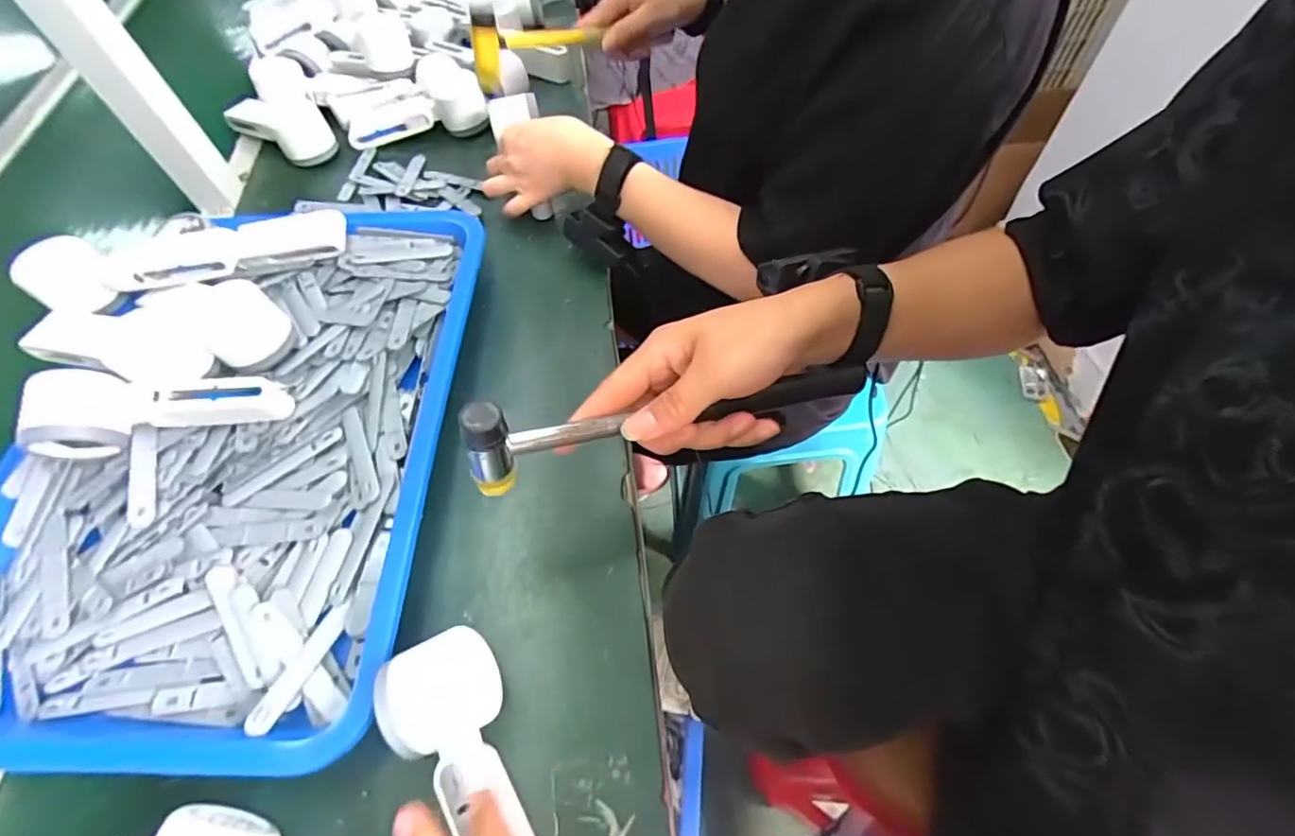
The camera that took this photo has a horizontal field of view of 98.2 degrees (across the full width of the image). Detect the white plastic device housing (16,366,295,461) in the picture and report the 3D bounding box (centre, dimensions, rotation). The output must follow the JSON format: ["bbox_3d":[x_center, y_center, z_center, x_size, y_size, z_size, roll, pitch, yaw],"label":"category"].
[{"bbox_3d":[-0.363,-0.009,0.420,0.165,0.069,0.054,-17,58,-6],"label":"white plastic device housing"}]

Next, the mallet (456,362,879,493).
[{"bbox_3d":[0.021,-0.003,0.329,0.245,0.057,0.024,-11,58,-11],"label":"mallet"}]

